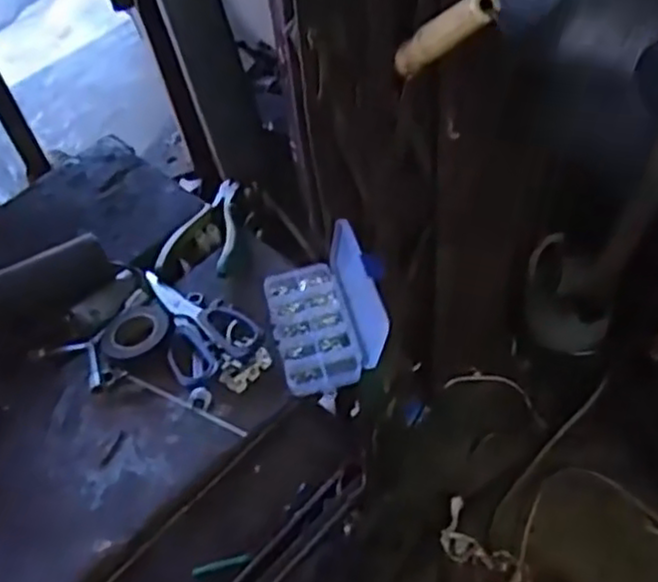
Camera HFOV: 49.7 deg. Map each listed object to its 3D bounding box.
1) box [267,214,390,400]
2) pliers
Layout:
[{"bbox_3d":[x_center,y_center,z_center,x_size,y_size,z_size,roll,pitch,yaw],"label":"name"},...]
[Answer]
[{"bbox_3d":[-0.006,0.014,0.630,0.093,0.070,0.138,-14,51,-5],"label":"box"},{"bbox_3d":[-0.131,-0.068,0.745,0.079,0.017,0.146,2,51,8],"label":"pliers"}]

